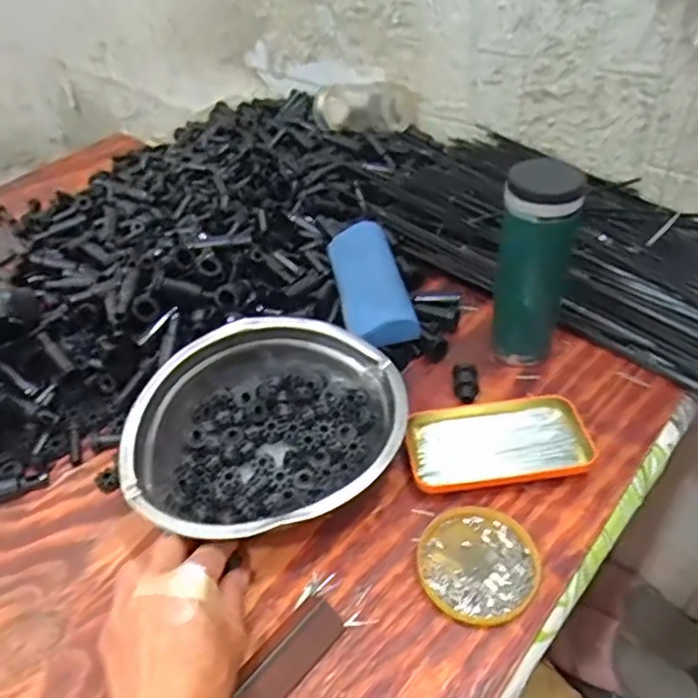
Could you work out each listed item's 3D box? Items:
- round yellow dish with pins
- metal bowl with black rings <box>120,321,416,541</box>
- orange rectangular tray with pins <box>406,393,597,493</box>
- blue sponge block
[{"bbox_3d":[0.089,0.150,0.451,0.079,0.013,0.081,-3,43,3],"label":"round yellow dish with pins"},{"bbox_3d":[-0.066,0.060,0.509,0.215,0.070,0.183,-26,47,-20],"label":"metal bowl with black rings"},{"bbox_3d":[0.120,0.075,0.522,0.140,0.018,0.075,-8,43,-3],"label":"orange rectangular tray with pins"},{"bbox_3d":[0.020,-0.064,0.626,0.062,0.037,0.165,-10,43,-5],"label":"blue sponge block"}]

